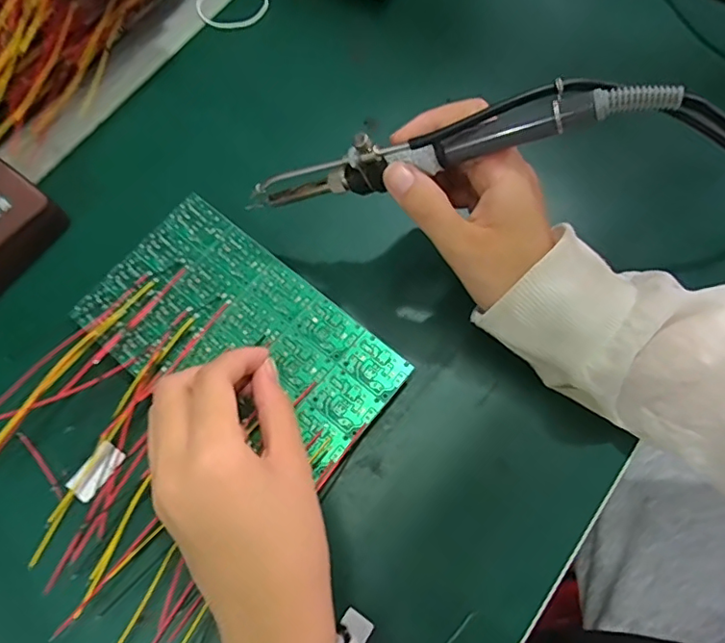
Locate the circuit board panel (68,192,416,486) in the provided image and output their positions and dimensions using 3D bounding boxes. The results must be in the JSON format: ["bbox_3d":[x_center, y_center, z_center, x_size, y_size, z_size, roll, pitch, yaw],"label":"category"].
[{"bbox_3d":[-0.070,0.010,0.303,0.171,0.004,0.100,38,78,13],"label":"circuit board panel"}]

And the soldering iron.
[{"bbox_3d":[0.028,-0.084,0.249,0.201,0.032,0.025,-11,69,24],"label":"soldering iron"}]

